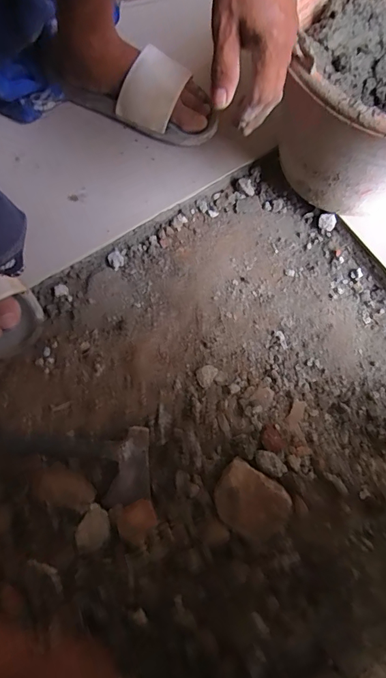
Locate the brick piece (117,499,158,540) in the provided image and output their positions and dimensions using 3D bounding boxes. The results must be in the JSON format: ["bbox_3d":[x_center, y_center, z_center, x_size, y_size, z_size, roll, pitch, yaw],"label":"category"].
[{"bbox_3d":[-0.064,0.201,0.451,0.042,0.015,0.032,-26,74,-8],"label":"brick piece"}]

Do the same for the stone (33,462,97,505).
[{"bbox_3d":[-0.148,0.171,0.467,0.074,0.033,0.036,23,74,7],"label":"stone"}]

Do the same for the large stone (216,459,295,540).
[{"bbox_3d":[0.066,0.185,0.454,0.086,0.035,0.068,34,76,10],"label":"large stone"}]

